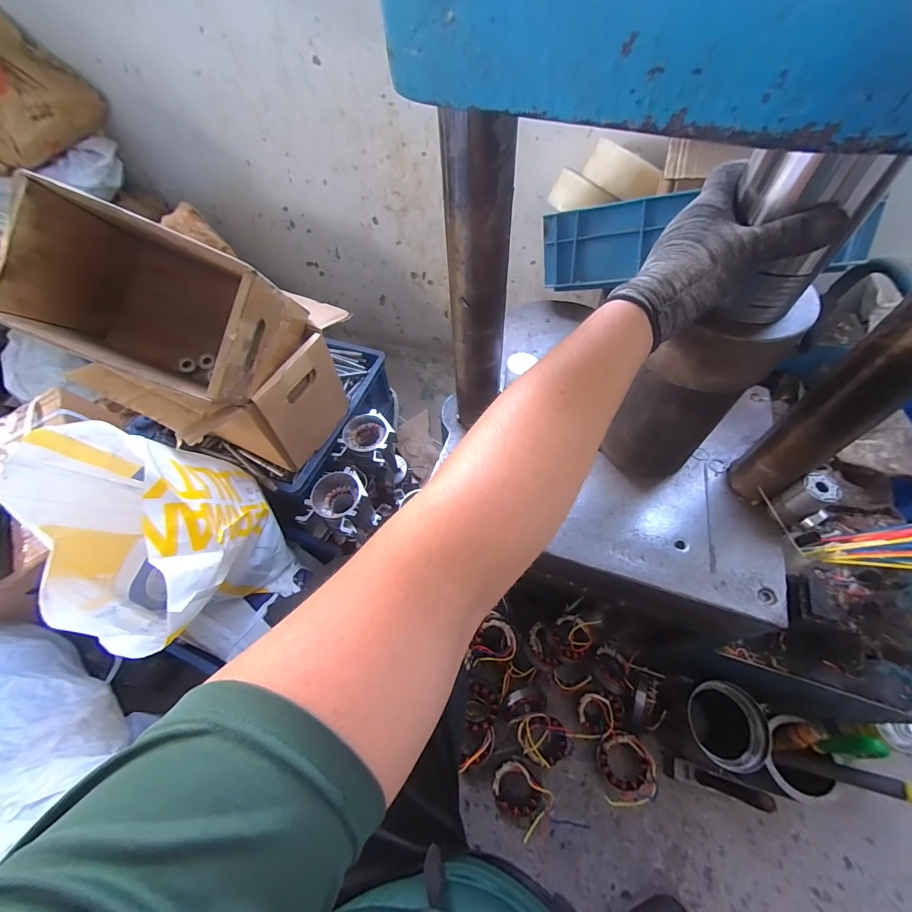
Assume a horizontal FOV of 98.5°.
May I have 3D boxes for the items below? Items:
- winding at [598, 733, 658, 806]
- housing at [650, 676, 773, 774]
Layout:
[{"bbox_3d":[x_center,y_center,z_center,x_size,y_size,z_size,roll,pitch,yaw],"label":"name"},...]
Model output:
[{"bbox_3d":[0.303,0.560,0.705,0.086,0.060,0.098,4,57,5],"label":"winding"},{"bbox_3d":[0.440,0.464,0.686,0.126,0.164,0.125,-1,57,2],"label":"housing"}]

